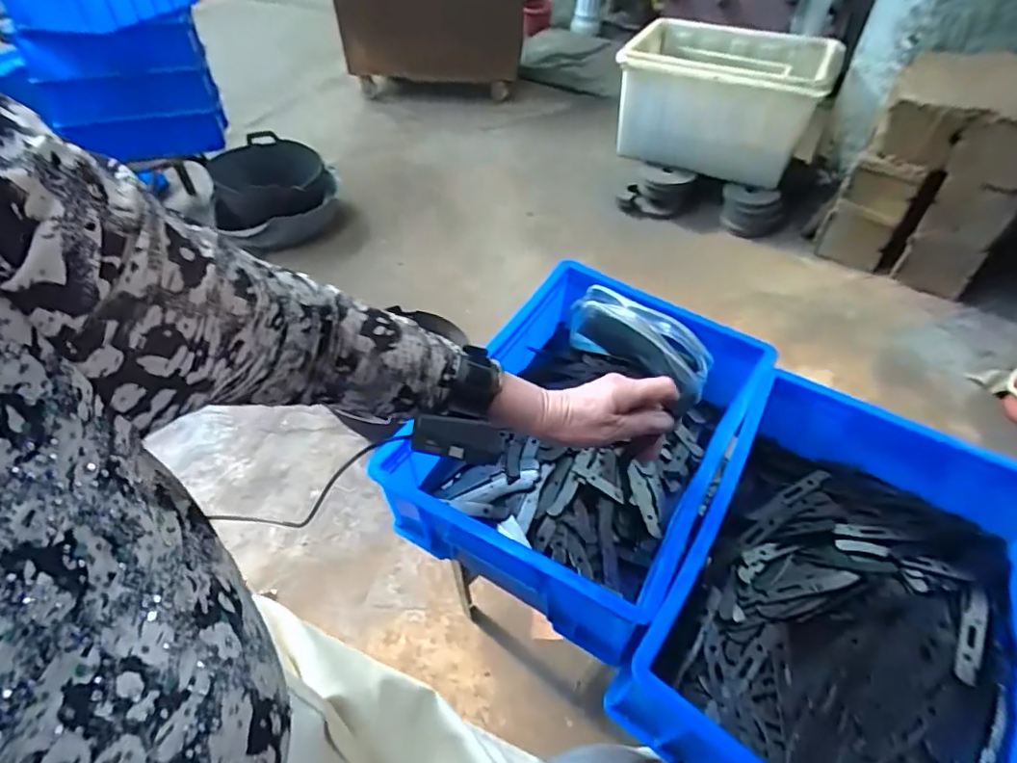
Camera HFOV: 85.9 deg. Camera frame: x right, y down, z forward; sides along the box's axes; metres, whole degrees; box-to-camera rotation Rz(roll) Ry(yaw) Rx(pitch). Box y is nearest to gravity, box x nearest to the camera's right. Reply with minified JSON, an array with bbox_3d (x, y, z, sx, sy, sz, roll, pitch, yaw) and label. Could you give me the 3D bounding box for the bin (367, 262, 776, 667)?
[{"bbox_3d":[0.095,0.056,0.633,0.298,0.120,0.397,25,56,21],"label":"bin"}]

